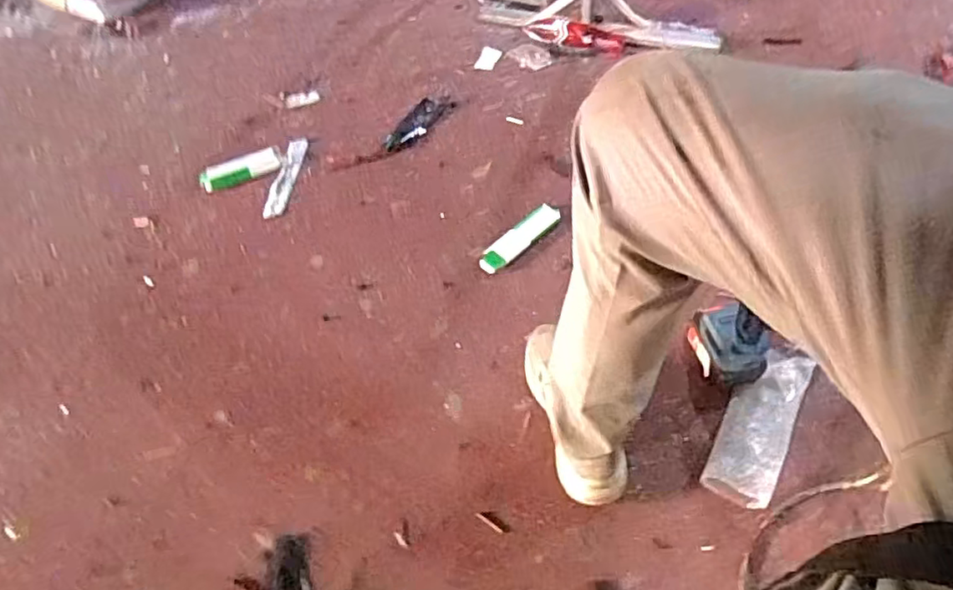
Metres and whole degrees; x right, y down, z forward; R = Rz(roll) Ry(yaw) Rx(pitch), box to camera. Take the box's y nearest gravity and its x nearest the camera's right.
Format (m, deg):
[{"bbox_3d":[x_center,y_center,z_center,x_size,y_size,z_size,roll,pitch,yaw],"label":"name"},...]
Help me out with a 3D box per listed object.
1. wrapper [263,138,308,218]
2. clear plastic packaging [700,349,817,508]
[{"bbox_3d":[-0.401,-0.254,1.303,0.037,0.013,0.230,0,56,6],"label":"wrapper"},{"bbox_3d":[0.401,0.181,0.885,0.084,0.046,0.240,24,61,20],"label":"clear plastic packaging"}]

